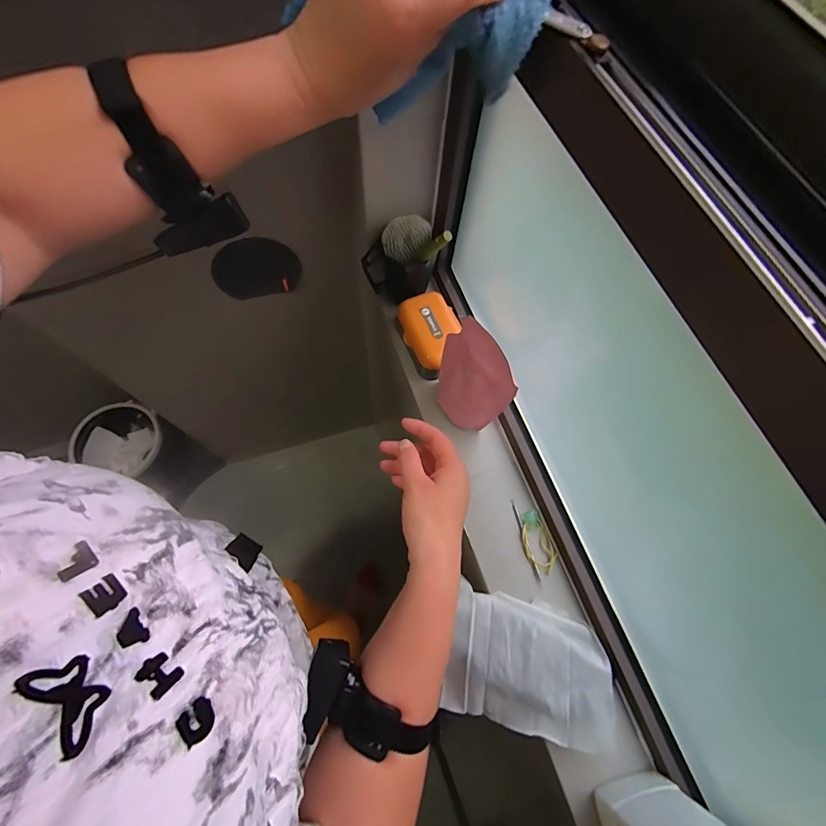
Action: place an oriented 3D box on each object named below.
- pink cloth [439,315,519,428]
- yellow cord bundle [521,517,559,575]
[{"bbox_3d":[0.069,-0.038,0.519,0.036,0.174,0.113,-32,72,-14],"label":"pink cloth"},{"bbox_3d":[0.166,0.176,0.529,0.040,0.008,0.066,-14,69,-8],"label":"yellow cord bundle"}]

